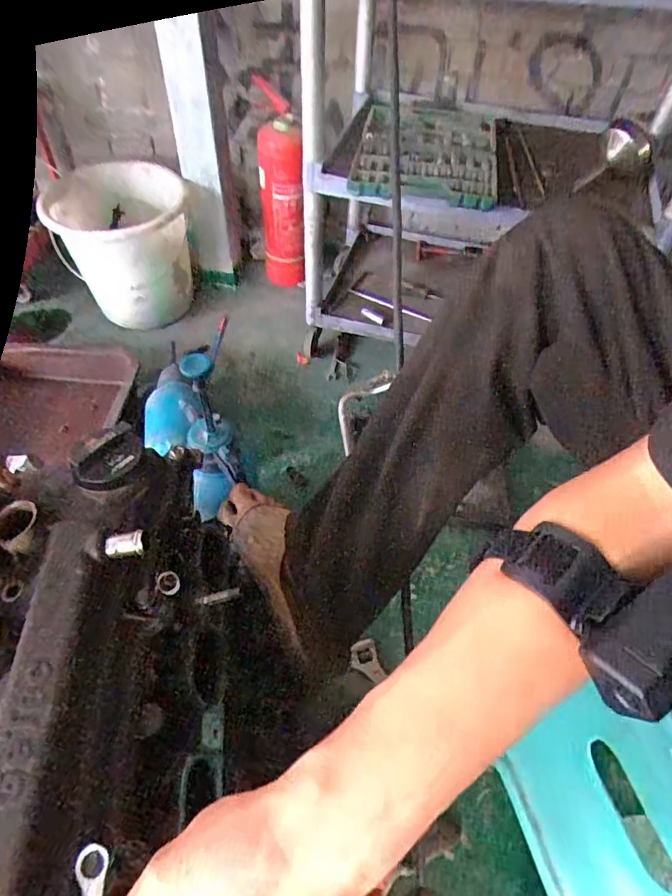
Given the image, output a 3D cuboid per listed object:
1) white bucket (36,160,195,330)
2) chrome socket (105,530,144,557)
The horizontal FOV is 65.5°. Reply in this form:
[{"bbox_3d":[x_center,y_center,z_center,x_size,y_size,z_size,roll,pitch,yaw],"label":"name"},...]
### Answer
[{"bbox_3d":[-0.520,-0.483,1.321,0.303,0.309,0.333,-6,52,-8],"label":"white bucket"},{"bbox_3d":[-0.144,0.065,0.354,0.025,0.011,0.014,-8,52,-10],"label":"chrome socket"}]

